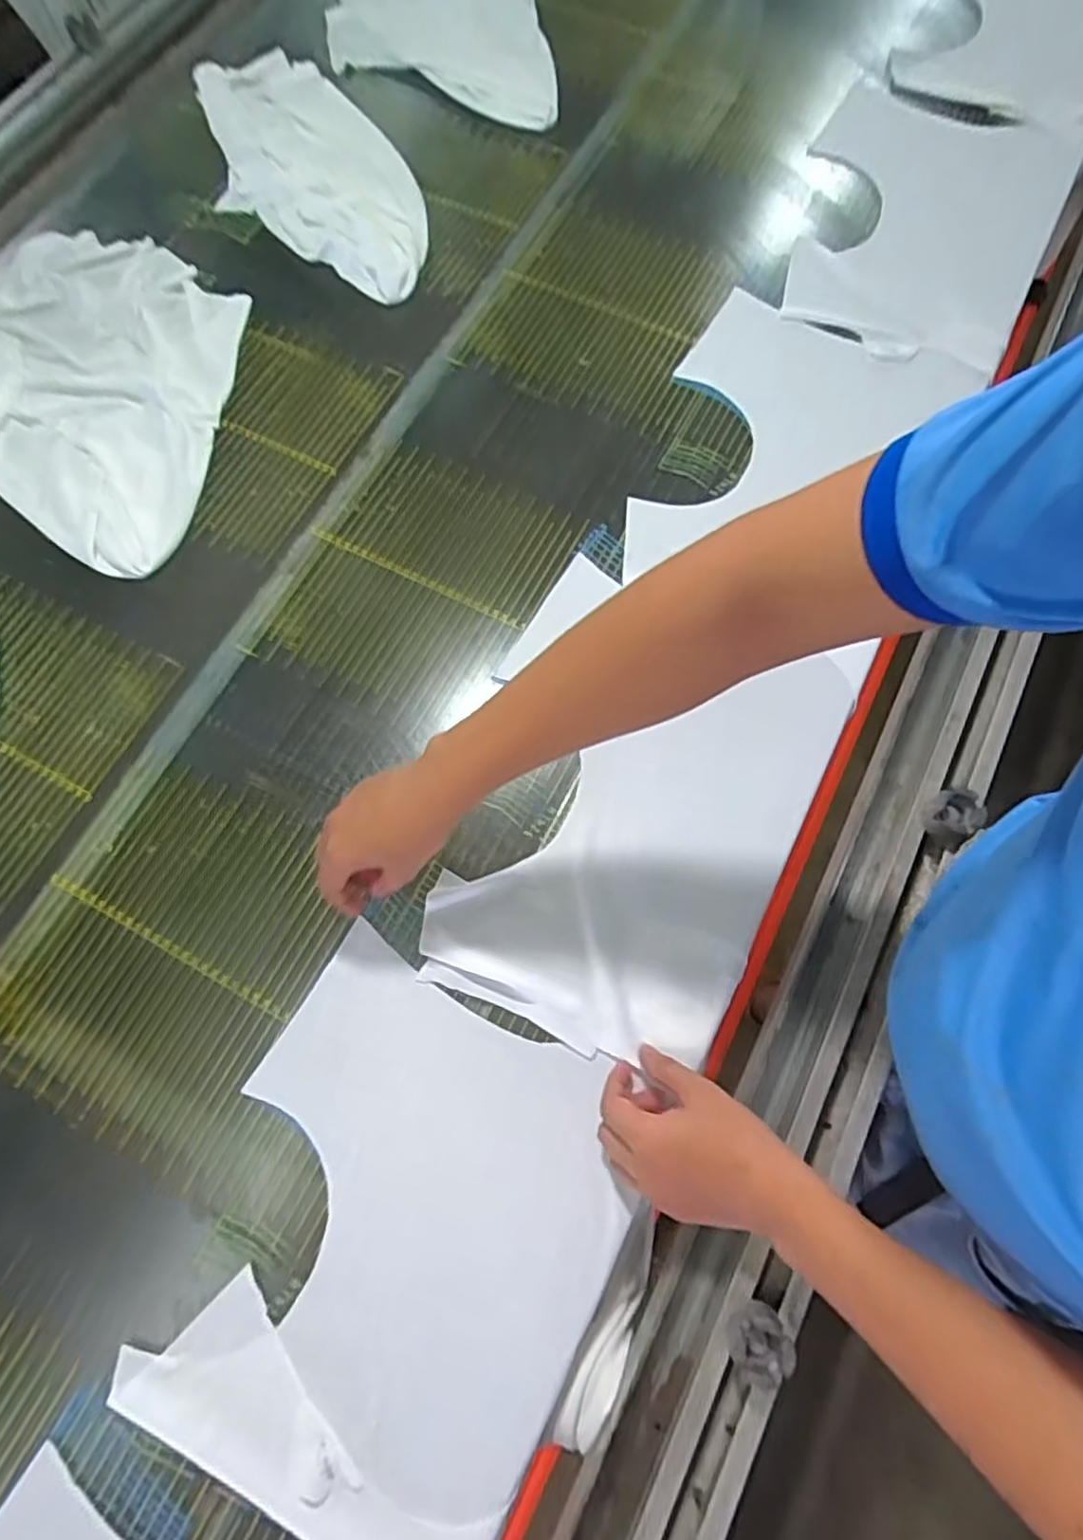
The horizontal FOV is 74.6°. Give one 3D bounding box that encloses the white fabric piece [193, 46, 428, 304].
[{"bbox_3d":[-0.272,-0.721,0.856,0.196,0.033,0.432,-34,75,-10],"label":"white fabric piece"}]

